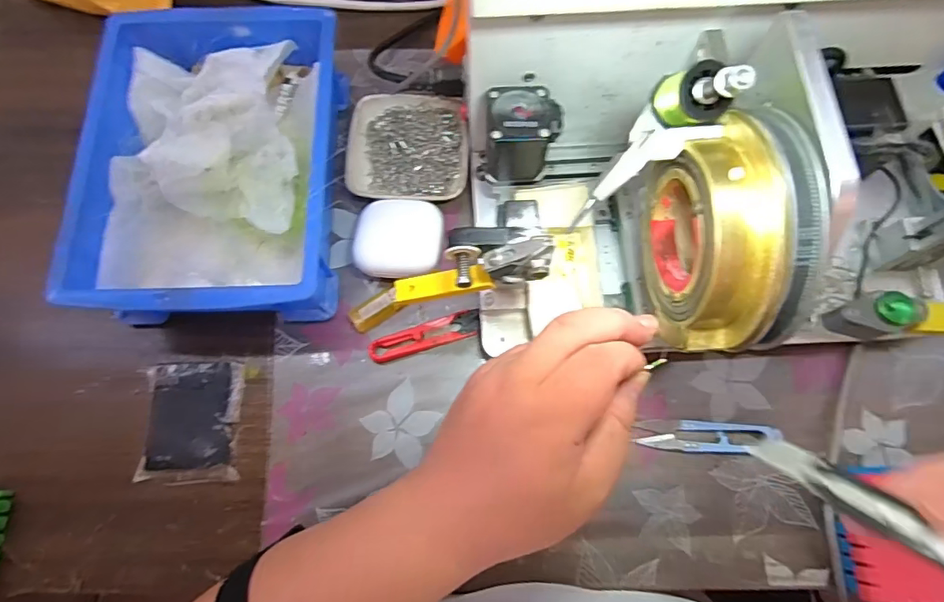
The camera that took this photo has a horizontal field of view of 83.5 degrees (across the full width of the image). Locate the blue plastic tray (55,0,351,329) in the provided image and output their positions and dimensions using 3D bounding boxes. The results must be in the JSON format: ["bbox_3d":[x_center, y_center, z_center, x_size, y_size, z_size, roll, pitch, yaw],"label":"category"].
[{"bbox_3d":[-0.193,-0.109,0.413,0.173,0.071,0.254,-1,74,1],"label":"blue plastic tray"}]

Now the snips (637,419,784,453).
[{"bbox_3d":[0.172,0.098,0.384,0.098,0.005,0.023,3,58,5],"label":"snips"}]

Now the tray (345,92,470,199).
[{"bbox_3d":[-0.053,-0.129,0.444,0.097,0.018,0.101,1,74,0],"label":"tray"}]

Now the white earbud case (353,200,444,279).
[{"bbox_3d":[-0.057,-0.048,0.416,0.066,0.023,0.060,5,74,1],"label":"white earbud case"}]

